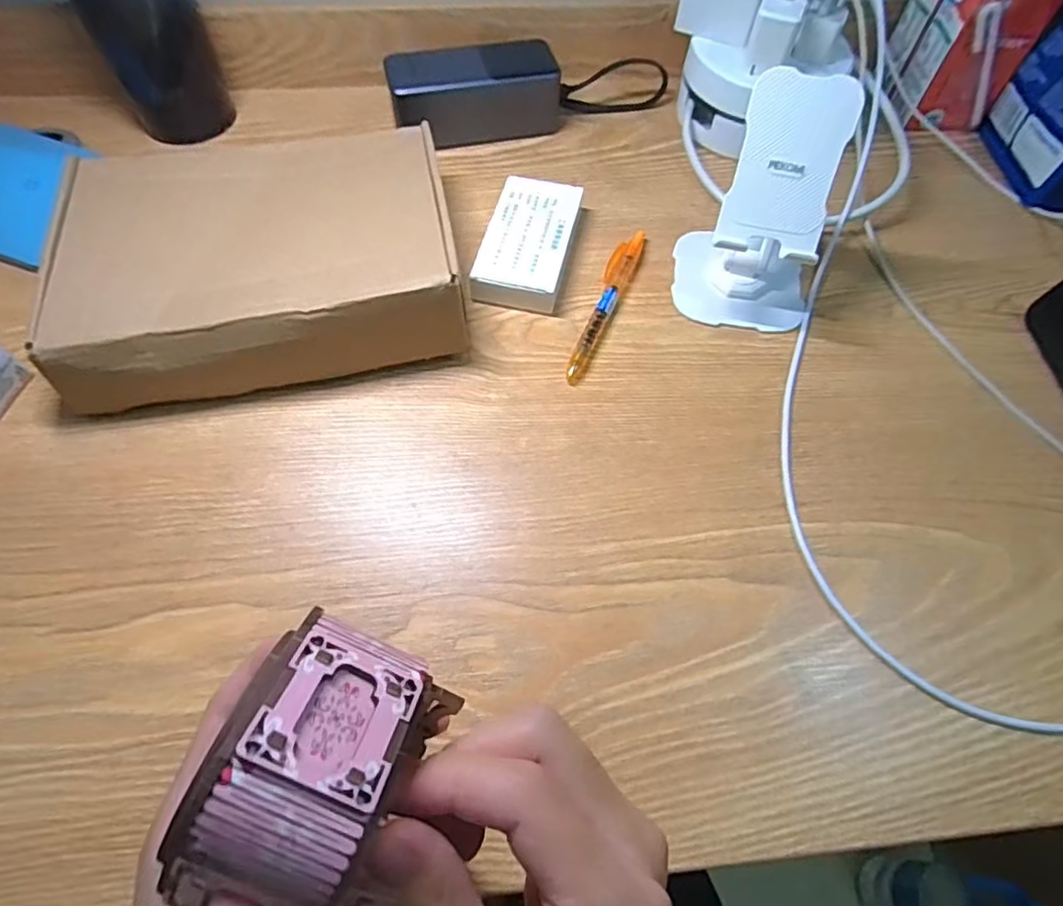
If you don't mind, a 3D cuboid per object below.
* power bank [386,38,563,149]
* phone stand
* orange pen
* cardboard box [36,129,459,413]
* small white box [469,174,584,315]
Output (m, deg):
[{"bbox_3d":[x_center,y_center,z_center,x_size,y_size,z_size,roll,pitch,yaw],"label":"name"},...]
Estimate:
[{"bbox_3d":[-0.046,-0.281,0.482,0.134,0.049,0.061,-18,63,-12],"label":"power bank"},{"bbox_3d":[0.144,-0.145,0.371,0.088,0.121,0.076,14,61,5],"label":"phone stand"},{"bbox_3d":[0.048,-0.101,0.406,0.018,0.012,0.135,21,62,10],"label":"orange pen"},{"bbox_3d":[-0.166,-0.128,0.387,0.228,0.056,0.187,-11,62,-8],"label":"cardboard box"},{"bbox_3d":[-0.001,-0.145,0.424,0.057,0.022,0.107,13,61,5],"label":"small white box"}]

